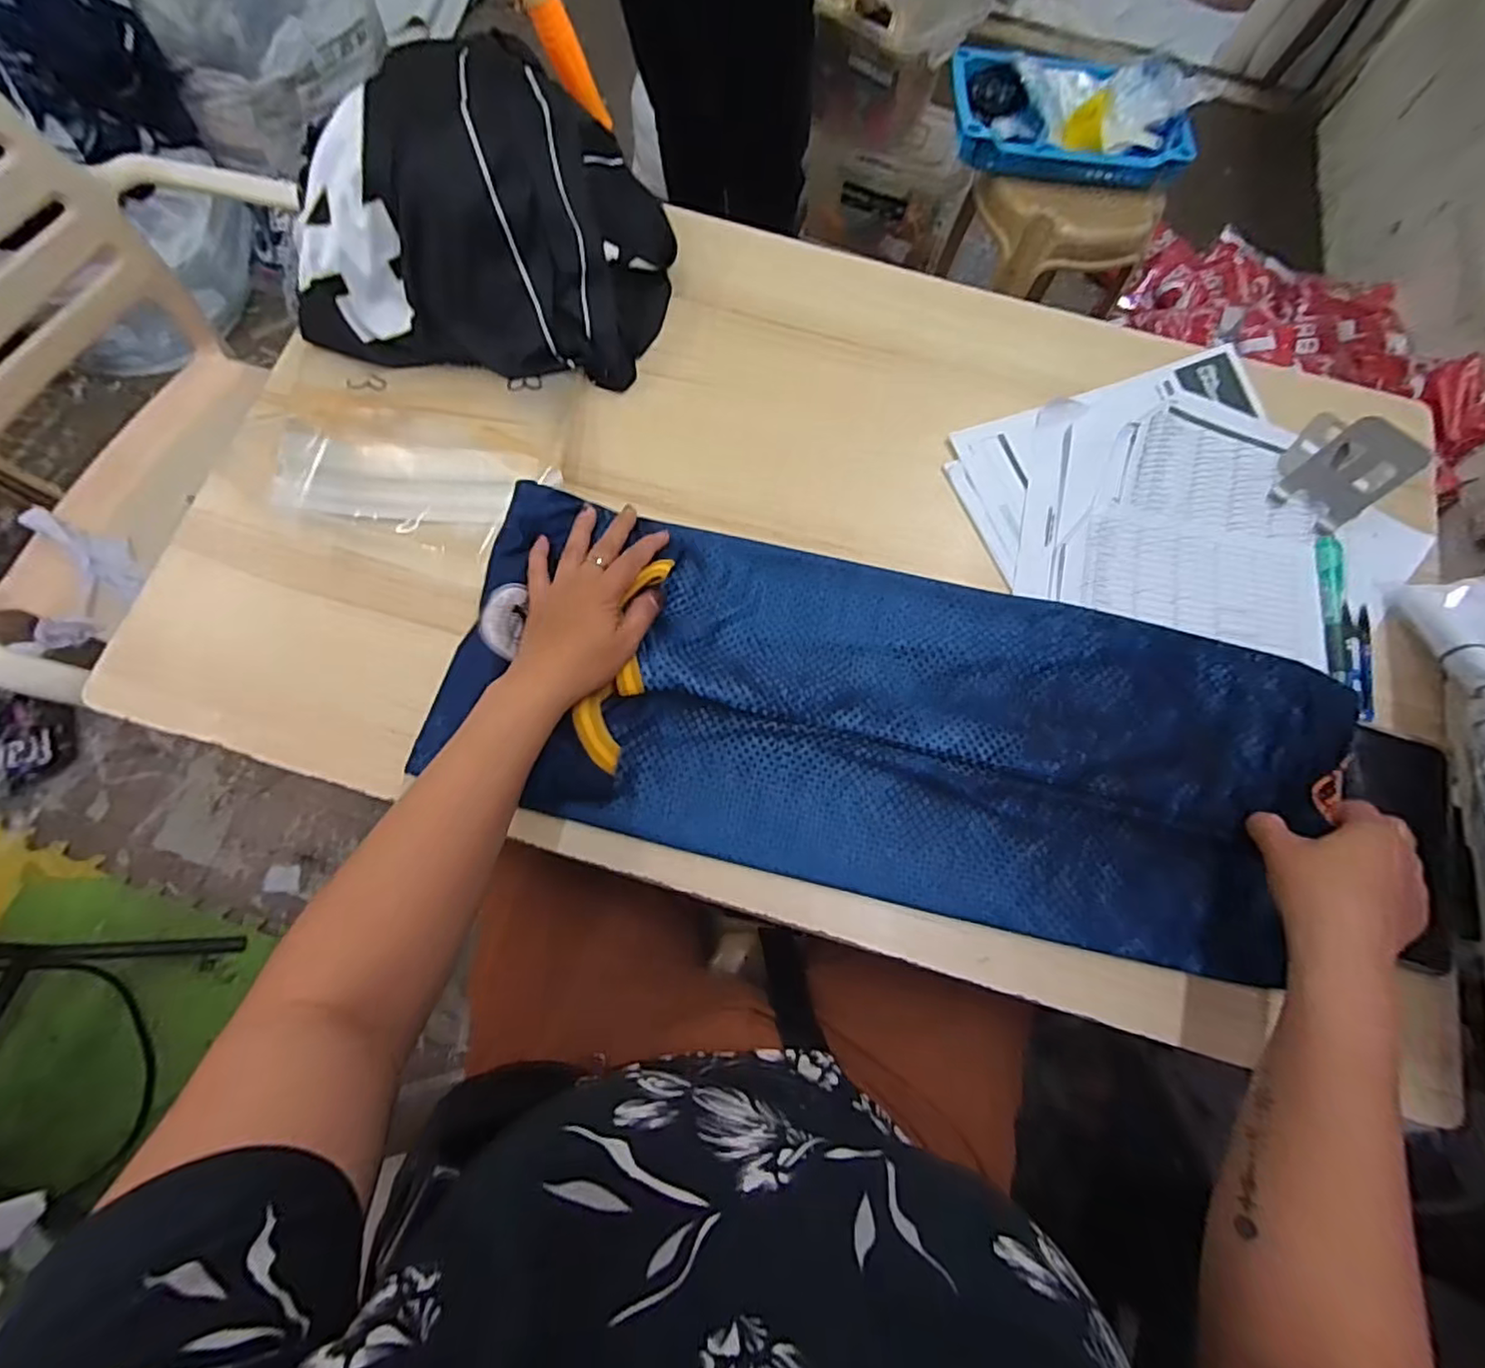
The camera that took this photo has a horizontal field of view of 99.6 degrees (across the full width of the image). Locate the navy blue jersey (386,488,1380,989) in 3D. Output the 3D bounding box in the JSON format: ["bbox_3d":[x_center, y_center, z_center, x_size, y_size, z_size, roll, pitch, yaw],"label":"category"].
[{"bbox_3d":[0.101,0.025,0.458,0.606,0.036,0.248,11,72,1],"label":"navy blue jersey"}]

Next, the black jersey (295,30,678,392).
[{"bbox_3d":[-0.206,-0.367,0.520,0.271,0.157,0.209,7,74,1],"label":"black jersey"}]

